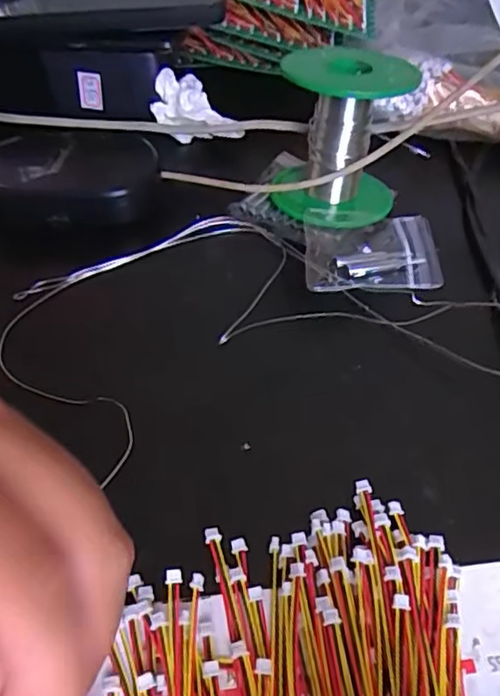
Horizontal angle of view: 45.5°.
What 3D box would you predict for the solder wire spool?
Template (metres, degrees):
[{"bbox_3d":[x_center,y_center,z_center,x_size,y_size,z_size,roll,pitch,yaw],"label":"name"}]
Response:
[{"bbox_3d":[0.047,-0.109,0.314,0.069,0.079,0.061,1,50,5],"label":"solder wire spool"}]

